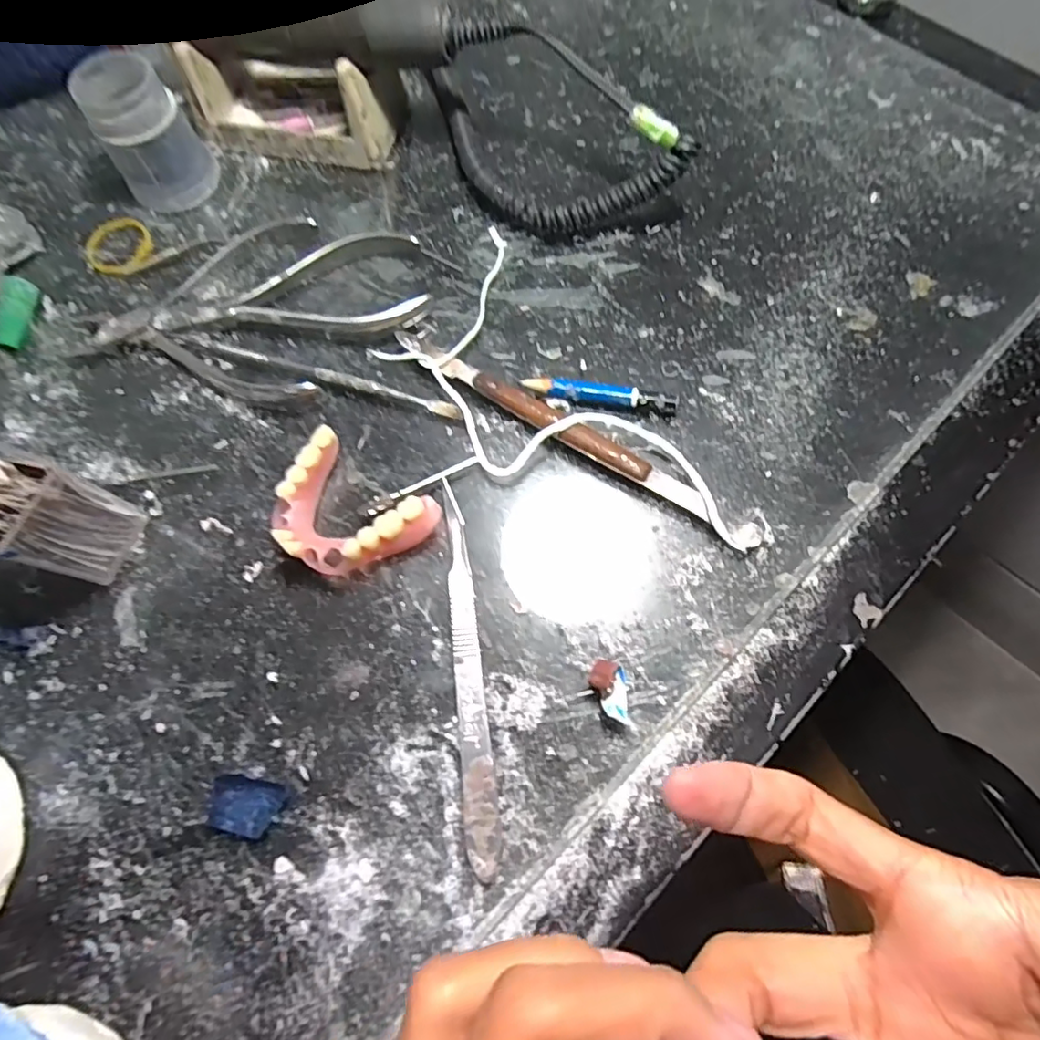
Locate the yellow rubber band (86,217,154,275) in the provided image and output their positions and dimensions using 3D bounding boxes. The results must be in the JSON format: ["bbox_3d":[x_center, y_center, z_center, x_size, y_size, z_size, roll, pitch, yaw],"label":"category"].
[{"bbox_3d":[-0.198,-0.136,0.286,0.030,0.004,0.035,-32,73,-10],"label":"yellow rubber band"}]

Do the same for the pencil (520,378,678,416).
[{"bbox_3d":[0.034,-0.054,0.249,0.064,0.008,0.008,10,71,4],"label":"pencil"}]

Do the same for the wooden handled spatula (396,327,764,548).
[{"bbox_3d":[0.020,-0.038,0.243,0.174,0.008,0.014,33,74,11],"label":"wooden handled spatula"}]

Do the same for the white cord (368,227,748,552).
[{"bbox_3d":[0.008,-0.044,0.245,0.080,0.011,0.182,-32,73,-10],"label":"white cord"}]

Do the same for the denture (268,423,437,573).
[{"bbox_3d":[-0.068,-0.002,0.228,0.060,0.019,0.047,33,74,11],"label":"denture"}]

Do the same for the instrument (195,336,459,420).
[{"bbox_3d":[-0.084,-0.063,0.256,0.123,0.006,0.007,16,71,6],"label":"instrument"}]

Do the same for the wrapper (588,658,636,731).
[{"bbox_3d":[0.032,0.061,0.204,0.015,0.014,0.022,-4,70,-1],"label":"wrapper"}]

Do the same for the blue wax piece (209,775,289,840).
[{"bbox_3d":[-0.094,0.098,0.198,0.025,0.004,0.017,10,71,4],"label":"blue wax piece"}]

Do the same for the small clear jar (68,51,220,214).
[{"bbox_3d":[-0.179,-0.186,0.280,0.041,0.048,0.045,0,70,0],"label":"small clear jar"}]

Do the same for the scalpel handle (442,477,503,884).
[{"bbox_3d":[-0.020,0.051,0.213,0.011,0.006,0.138,-7,71,-2],"label":"scalpel handle"}]

